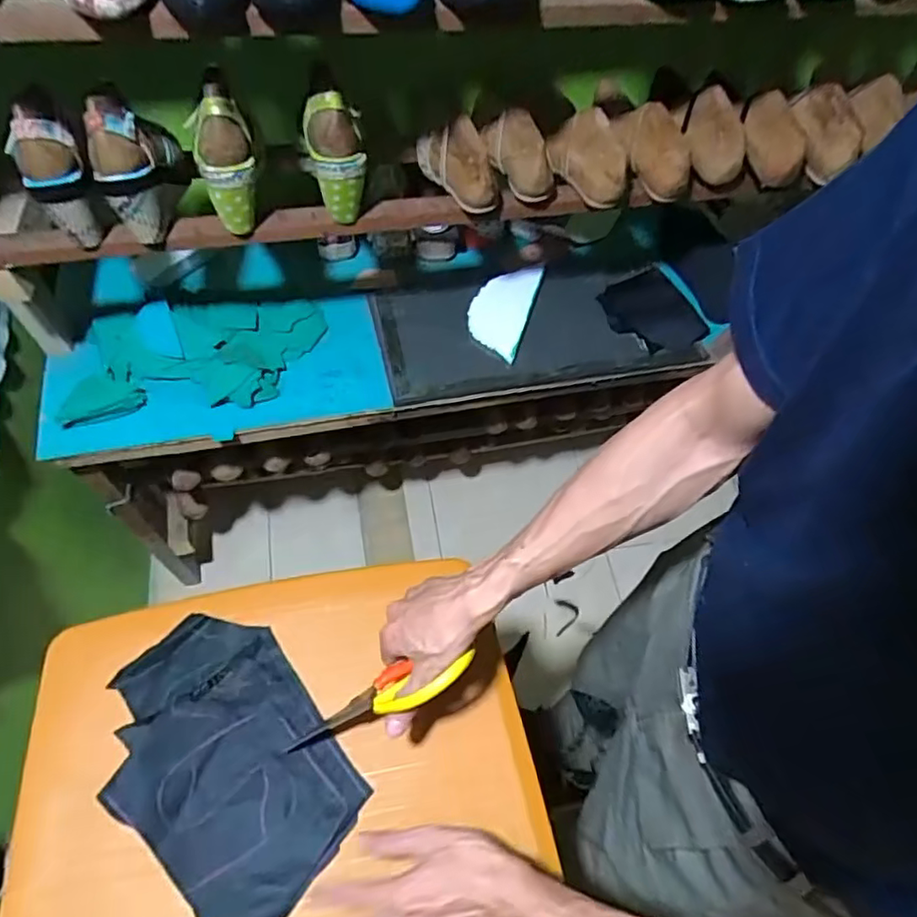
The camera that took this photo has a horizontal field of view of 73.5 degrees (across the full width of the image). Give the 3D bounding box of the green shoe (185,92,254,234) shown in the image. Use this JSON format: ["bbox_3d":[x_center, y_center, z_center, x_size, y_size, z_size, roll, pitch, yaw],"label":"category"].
[{"bbox_3d":[-0.270,-0.342,0.718,0.065,0.140,0.068,-14,61,-11],"label":"green shoe"}]

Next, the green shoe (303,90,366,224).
[{"bbox_3d":[-0.146,-0.360,0.741,0.064,0.142,0.056,-11,60,-10],"label":"green shoe"}]

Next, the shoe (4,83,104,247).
[{"bbox_3d":[-0.440,-0.305,0.680,0.066,0.146,0.065,-25,64,-17],"label":"shoe"}]

